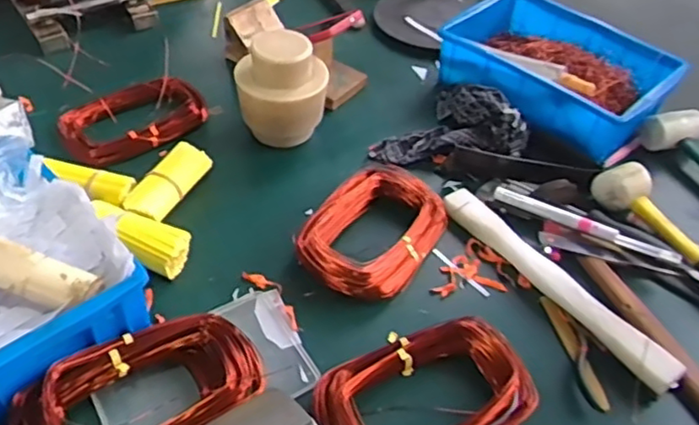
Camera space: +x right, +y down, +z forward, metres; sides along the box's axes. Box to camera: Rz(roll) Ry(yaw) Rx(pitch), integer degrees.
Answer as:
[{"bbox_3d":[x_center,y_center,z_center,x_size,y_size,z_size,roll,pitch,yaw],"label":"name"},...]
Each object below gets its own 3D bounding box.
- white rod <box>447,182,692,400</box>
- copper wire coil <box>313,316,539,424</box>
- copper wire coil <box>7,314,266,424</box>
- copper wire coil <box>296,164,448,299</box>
[{"bbox_3d":[0.211,0.070,0.672,0.027,0.029,0.295,-25,54,-27],"label":"white rod"},{"bbox_3d":[0.067,0.162,0.568,0.190,0.039,0.129,-21,52,-24],"label":"copper wire coil"},{"bbox_3d":[-0.177,0.157,0.538,0.205,0.048,0.118,-31,56,-31],"label":"copper wire coil"},{"bbox_3d":[0.028,0.016,0.700,0.123,0.046,0.179,27,49,19],"label":"copper wire coil"}]

